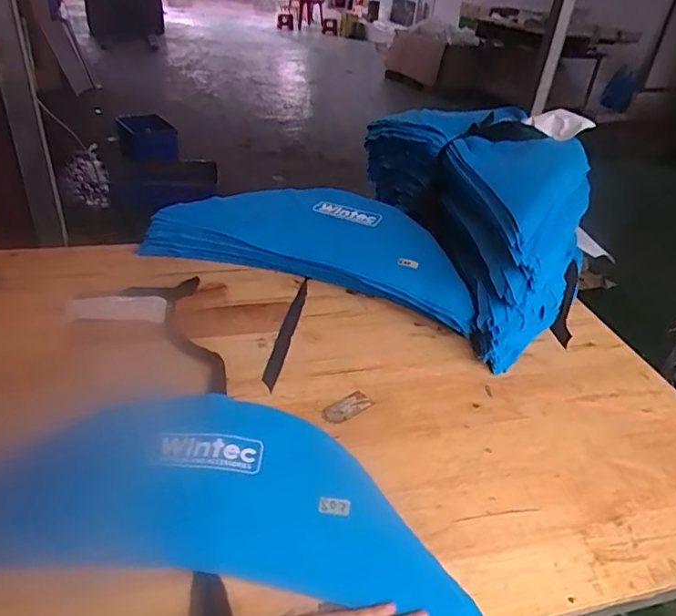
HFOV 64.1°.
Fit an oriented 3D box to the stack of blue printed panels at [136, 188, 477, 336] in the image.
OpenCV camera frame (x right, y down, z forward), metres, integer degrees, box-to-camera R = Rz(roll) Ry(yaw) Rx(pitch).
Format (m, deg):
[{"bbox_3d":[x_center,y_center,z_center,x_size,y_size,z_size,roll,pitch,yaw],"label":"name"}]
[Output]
[{"bbox_3d":[-0.035,-0.119,0.999,0.593,0.124,0.249,15,36,13],"label":"stack of blue printed panels"}]

